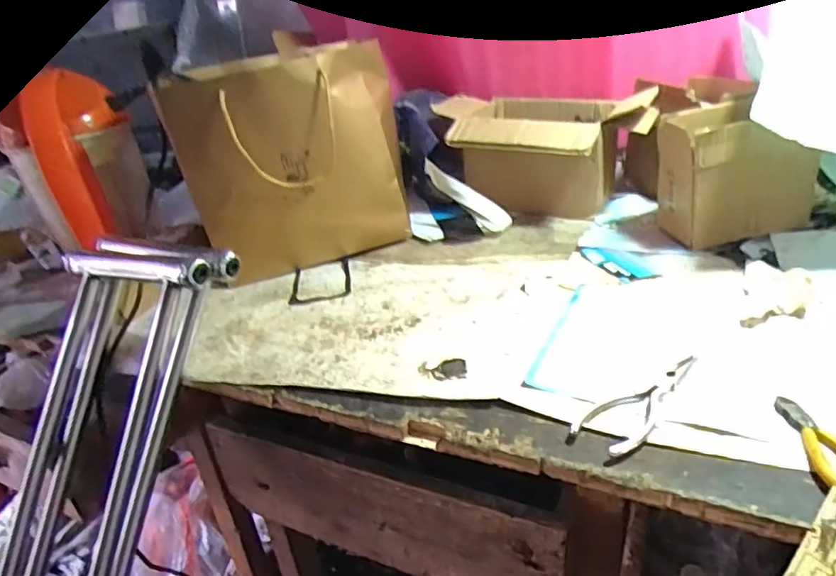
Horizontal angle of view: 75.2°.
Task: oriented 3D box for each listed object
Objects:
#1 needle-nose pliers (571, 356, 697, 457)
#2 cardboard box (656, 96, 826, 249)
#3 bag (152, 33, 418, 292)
[{"bbox_3d":[0.188,0.090,0.451,0.147,0.007,0.047,-25,34,-33],"label":"needle-nose pliers"},{"bbox_3d":[0.376,-0.136,0.650,0.155,0.141,0.085,-5,28,1],"label":"cardboard box"},{"bbox_3d":[-0.162,-0.160,0.740,0.278,0.273,0.123,-9,28,-7],"label":"bag"}]

